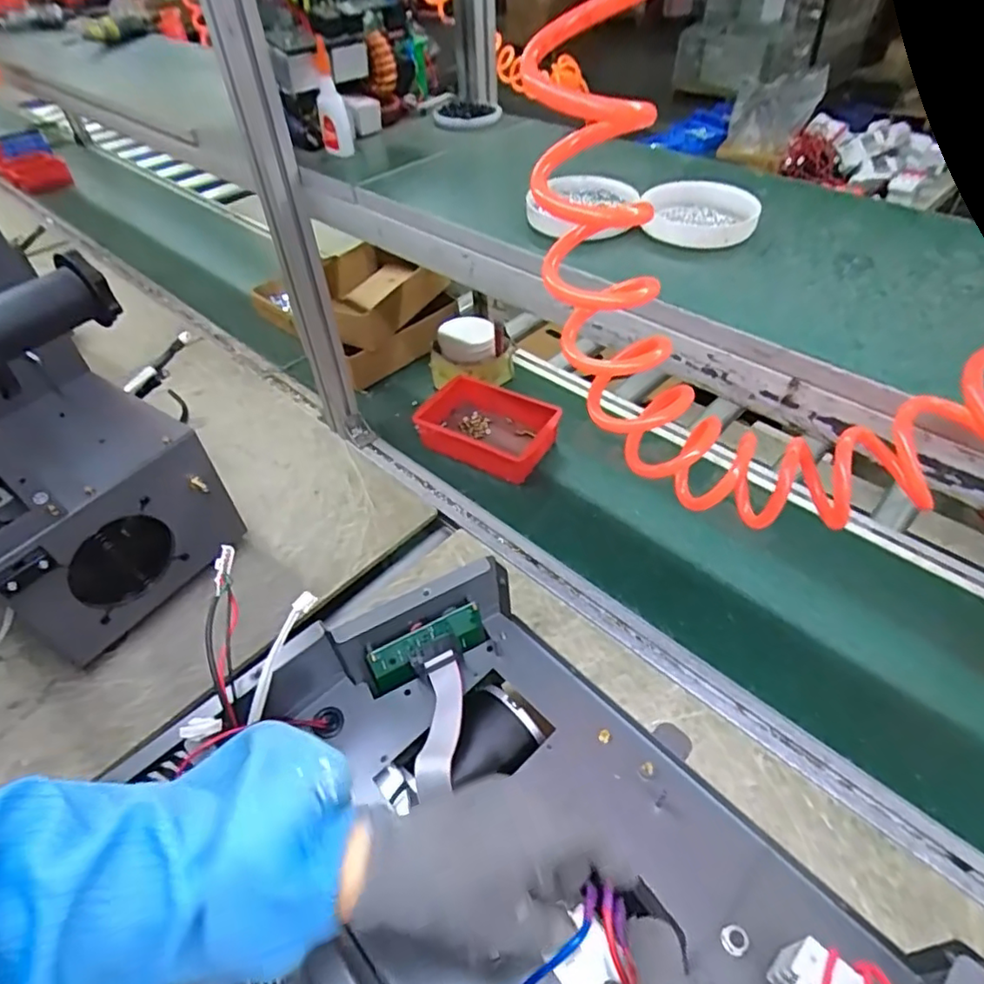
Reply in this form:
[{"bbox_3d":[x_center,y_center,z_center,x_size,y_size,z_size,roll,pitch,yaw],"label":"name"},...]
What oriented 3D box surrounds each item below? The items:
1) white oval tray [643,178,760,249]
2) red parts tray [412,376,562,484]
[{"bbox_3d":[0.196,-0.270,0.568,0.100,0.019,0.136,6,47,9],"label":"white oval tray"},{"bbox_3d":[-0.006,-0.105,0.933,0.203,0.051,0.153,20,51,21],"label":"red parts tray"}]

